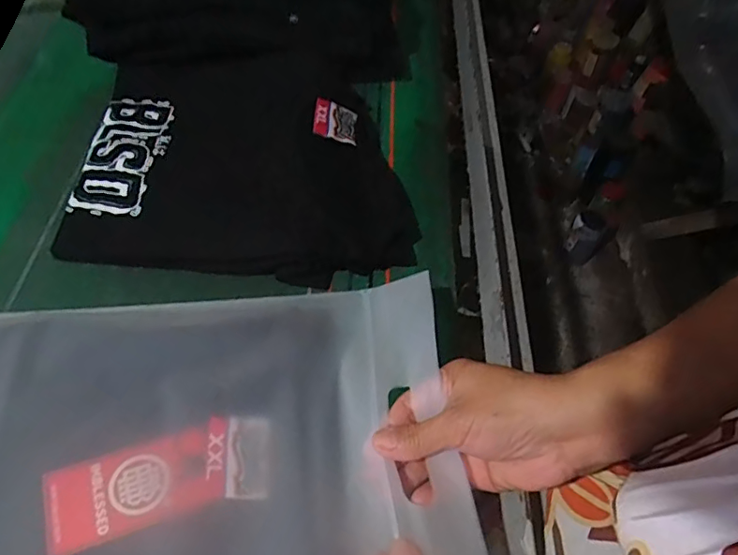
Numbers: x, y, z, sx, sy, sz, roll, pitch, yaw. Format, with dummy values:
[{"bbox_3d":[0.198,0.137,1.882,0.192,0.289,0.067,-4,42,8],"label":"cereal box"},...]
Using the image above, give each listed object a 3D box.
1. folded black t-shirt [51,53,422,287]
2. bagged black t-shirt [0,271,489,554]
[{"bbox_3d":[-0.104,-0.112,0.462,0.285,0.054,0.258,1,58,-3],"label":"folded black t-shirt"},{"bbox_3d":[-0.121,0.112,0.313,0.353,0.026,0.237,-5,57,-4],"label":"bagged black t-shirt"}]

